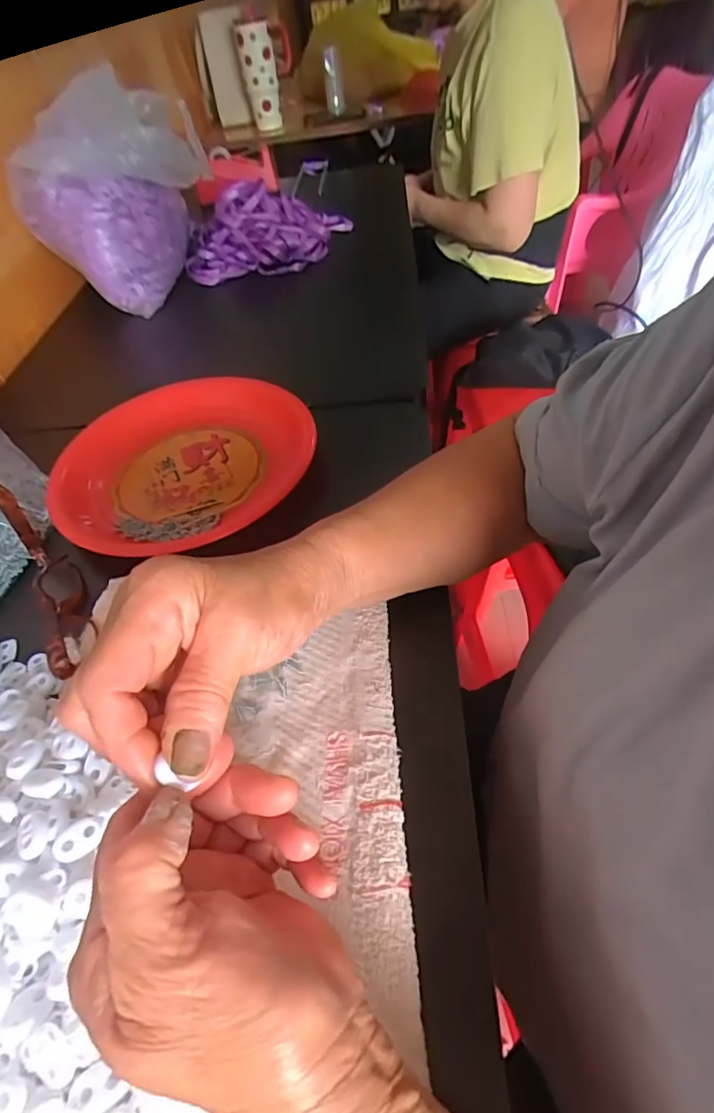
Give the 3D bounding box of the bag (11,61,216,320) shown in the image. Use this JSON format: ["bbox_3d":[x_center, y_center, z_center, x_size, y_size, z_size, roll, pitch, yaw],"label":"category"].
[{"bbox_3d":[-0.320,-0.480,0.700,0.186,0.194,0.215,1,50,9],"label":"bag"}]

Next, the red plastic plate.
[{"bbox_3d":[-0.144,-0.089,0.470,0.206,0.042,0.218,-1,49,1],"label":"red plastic plate"}]

